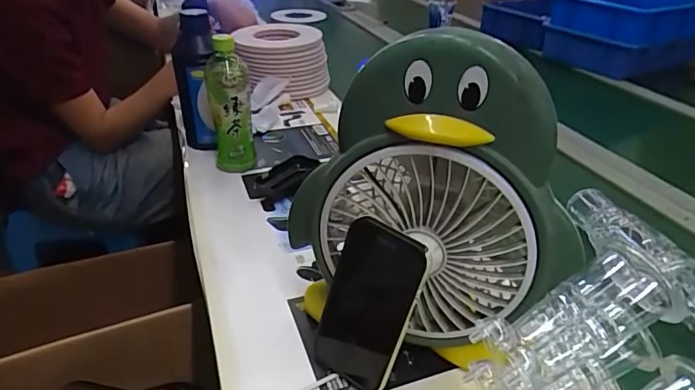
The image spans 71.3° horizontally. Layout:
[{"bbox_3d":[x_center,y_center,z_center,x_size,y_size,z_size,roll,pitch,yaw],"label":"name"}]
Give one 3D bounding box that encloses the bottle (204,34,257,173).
[{"bbox_3d":[-0.183,-0.135,0.756,0.066,0.206,0.081,-7,33,-12],"label":"bottle"}]

